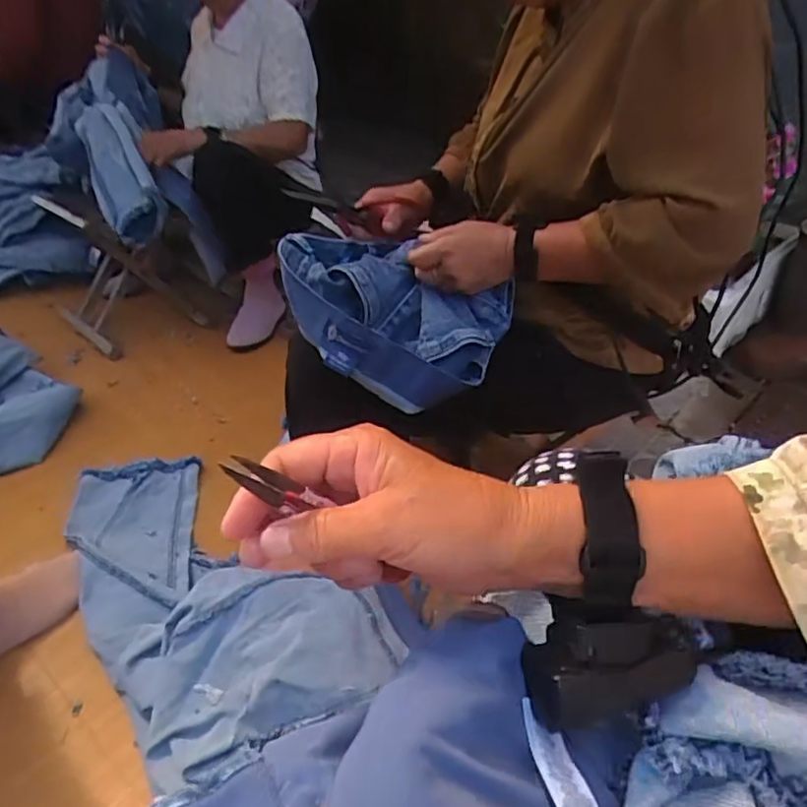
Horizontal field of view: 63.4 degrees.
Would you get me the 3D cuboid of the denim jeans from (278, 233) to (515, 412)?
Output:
[{"bbox_3d":[-0.020,-0.106,0.756,0.243,0.118,0.185,27,38,32],"label":"denim jeans"}]

